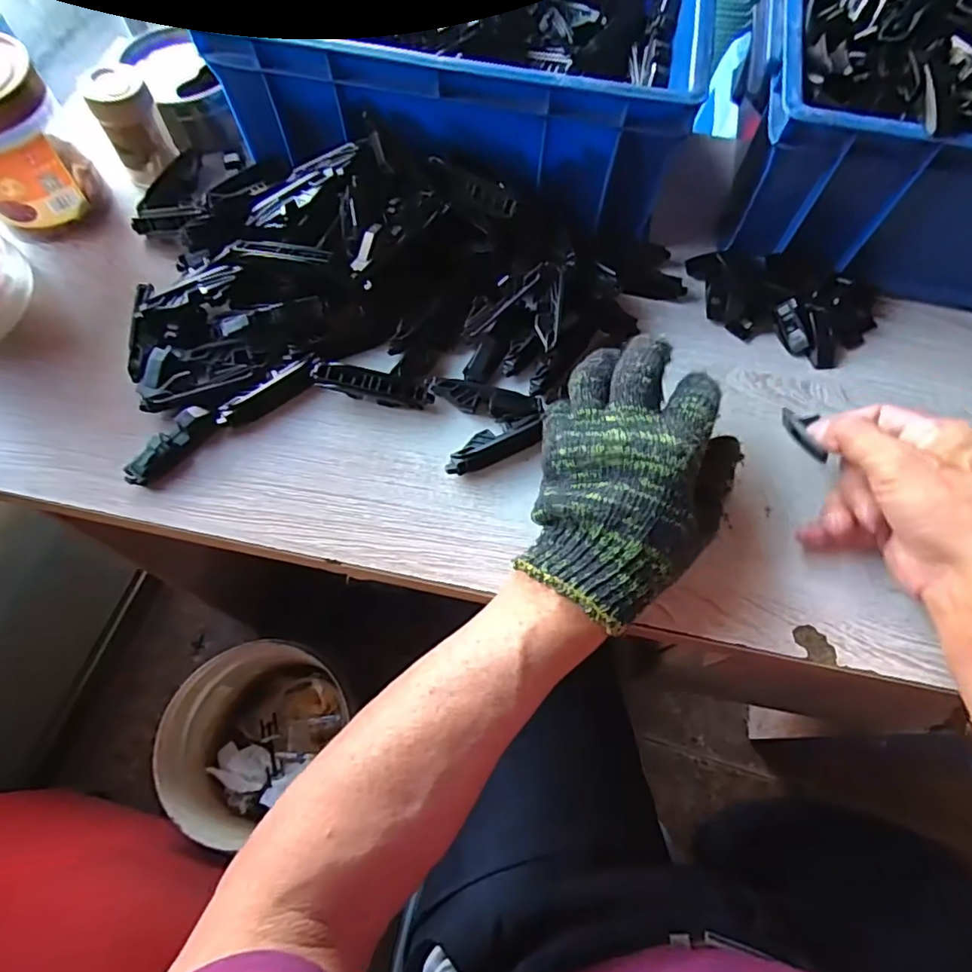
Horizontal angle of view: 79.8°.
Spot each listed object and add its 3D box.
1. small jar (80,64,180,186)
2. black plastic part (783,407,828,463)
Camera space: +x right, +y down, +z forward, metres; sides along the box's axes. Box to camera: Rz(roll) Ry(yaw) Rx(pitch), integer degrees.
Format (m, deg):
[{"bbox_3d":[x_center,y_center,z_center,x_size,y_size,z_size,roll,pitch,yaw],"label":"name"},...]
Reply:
[{"bbox_3d":[-0.277,-0.285,0.460,0.042,0.071,0.041,1,66,-2],"label":"small jar"},{"bbox_3d":[0.205,-0.035,0.371,0.013,0.015,0.042,-13,59,-7],"label":"black plastic part"}]

